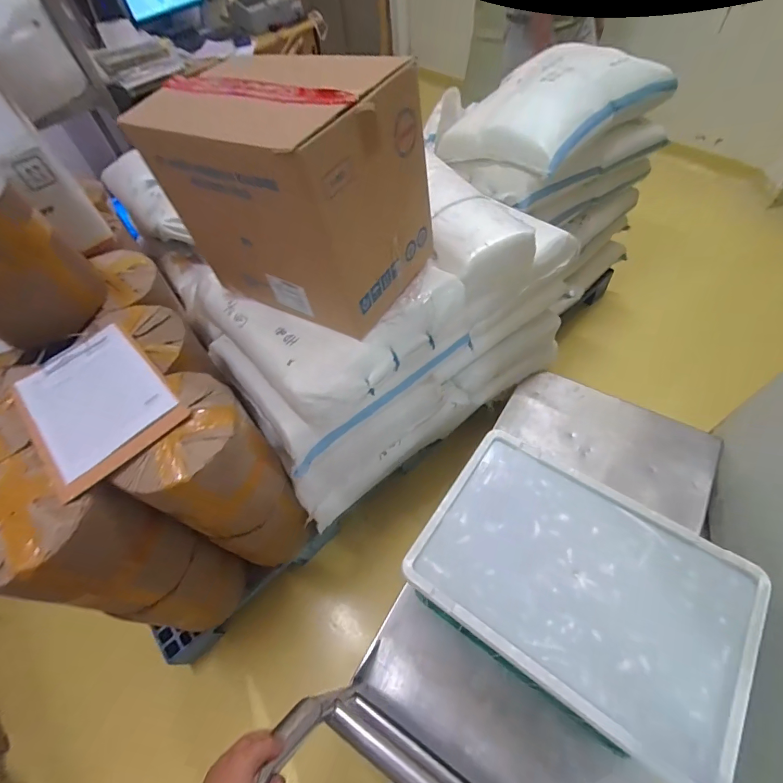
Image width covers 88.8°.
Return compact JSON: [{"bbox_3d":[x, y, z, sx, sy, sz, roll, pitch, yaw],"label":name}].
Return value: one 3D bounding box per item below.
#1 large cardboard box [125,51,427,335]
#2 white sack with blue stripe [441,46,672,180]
[{"bbox_3d":[-0.190,-0.374,0.772,0.432,0.367,0.291,21,57,20],"label":"large cardboard box"},{"bbox_3d":[0.532,-0.933,1.299,0.611,0.214,0.429,-31,56,-17],"label":"white sack with blue stripe"}]

